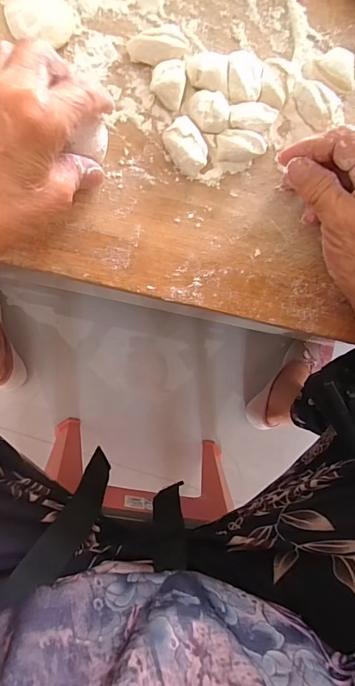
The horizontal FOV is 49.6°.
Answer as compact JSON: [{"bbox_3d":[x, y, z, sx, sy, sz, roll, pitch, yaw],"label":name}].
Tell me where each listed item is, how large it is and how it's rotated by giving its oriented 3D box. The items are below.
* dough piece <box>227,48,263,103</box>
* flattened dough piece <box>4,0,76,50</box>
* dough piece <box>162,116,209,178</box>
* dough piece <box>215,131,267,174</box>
[{"bbox_3d":[0.047,-0.190,0.276,0.024,0.017,0.037,4,90,-6],"label":"dough piece"},{"bbox_3d":[-0.094,-0.225,0.261,0.045,0.009,0.042,9,89,-6],"label":"flattened dough piece"},{"bbox_3d":[0.006,-0.138,0.270,0.025,0.015,0.035,-40,94,-5],"label":"dough piece"},{"bbox_3d":[0.045,-0.138,0.275,0.033,0.017,0.024,-4,91,-6],"label":"dough piece"}]

